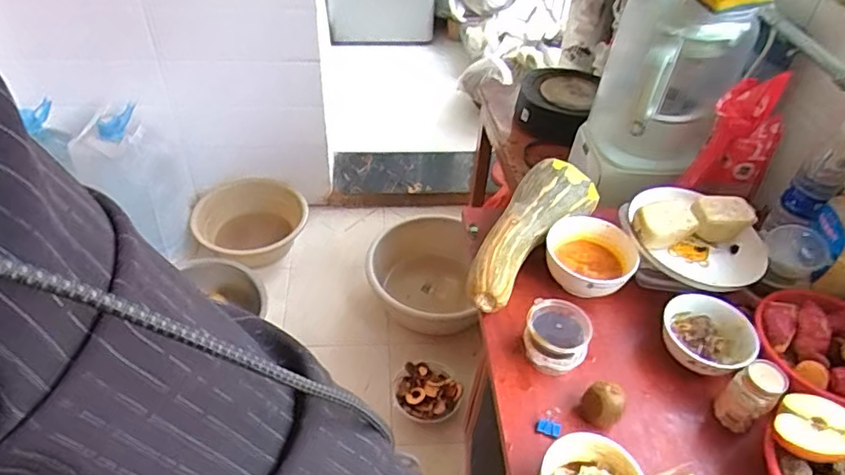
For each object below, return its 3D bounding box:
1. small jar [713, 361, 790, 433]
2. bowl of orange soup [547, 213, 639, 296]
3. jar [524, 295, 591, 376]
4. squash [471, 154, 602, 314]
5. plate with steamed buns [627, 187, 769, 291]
[{"bbox_3d":[0.383,0.180,0.678,0.049,0.092,0.050,34,52,27],"label":"small jar"},{"bbox_3d":[0.240,0.035,0.838,0.117,0.064,0.127,-26,52,-28],"label":"bowl of orange soup"},{"bbox_3d":[0.167,0.129,0.734,0.076,0.066,0.073,2,44,-2],"label":"jar"},{"bbox_3d":[0.155,-0.002,0.830,0.118,0.094,0.257,23,47,18],"label":"squash"},{"bbox_3d":[0.395,-0.001,0.842,0.196,0.091,0.162,29,49,23],"label":"plate with steamed buns"}]

